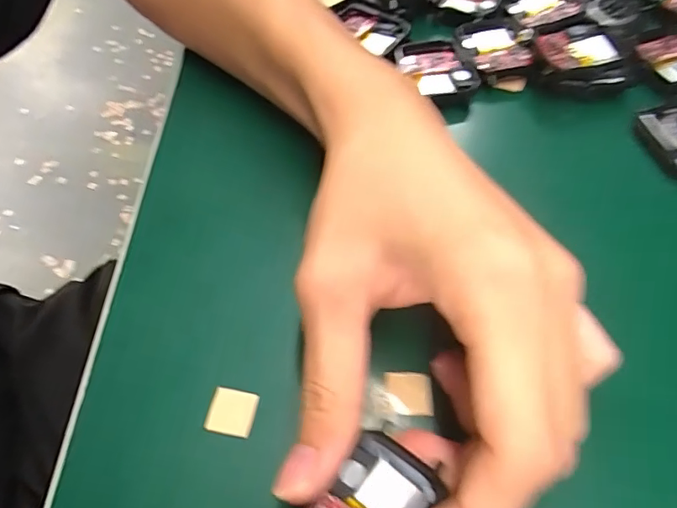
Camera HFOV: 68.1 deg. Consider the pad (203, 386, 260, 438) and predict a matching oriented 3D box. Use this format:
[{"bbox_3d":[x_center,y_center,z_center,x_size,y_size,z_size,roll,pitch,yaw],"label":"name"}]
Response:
[{"bbox_3d":[-0.039,0.057,0.183,0.017,0.004,0.016,11,59,6],"label":"pad"}]

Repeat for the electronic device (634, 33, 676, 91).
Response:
[{"bbox_3d":[0.181,-0.105,0.270,0.032,0.005,0.038,-22,61,-13],"label":"electronic device"}]

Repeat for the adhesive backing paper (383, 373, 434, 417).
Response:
[{"bbox_3d":[0.026,0.052,0.187,0.018,0.004,0.015,4,58,1],"label":"adhesive backing paper"}]

